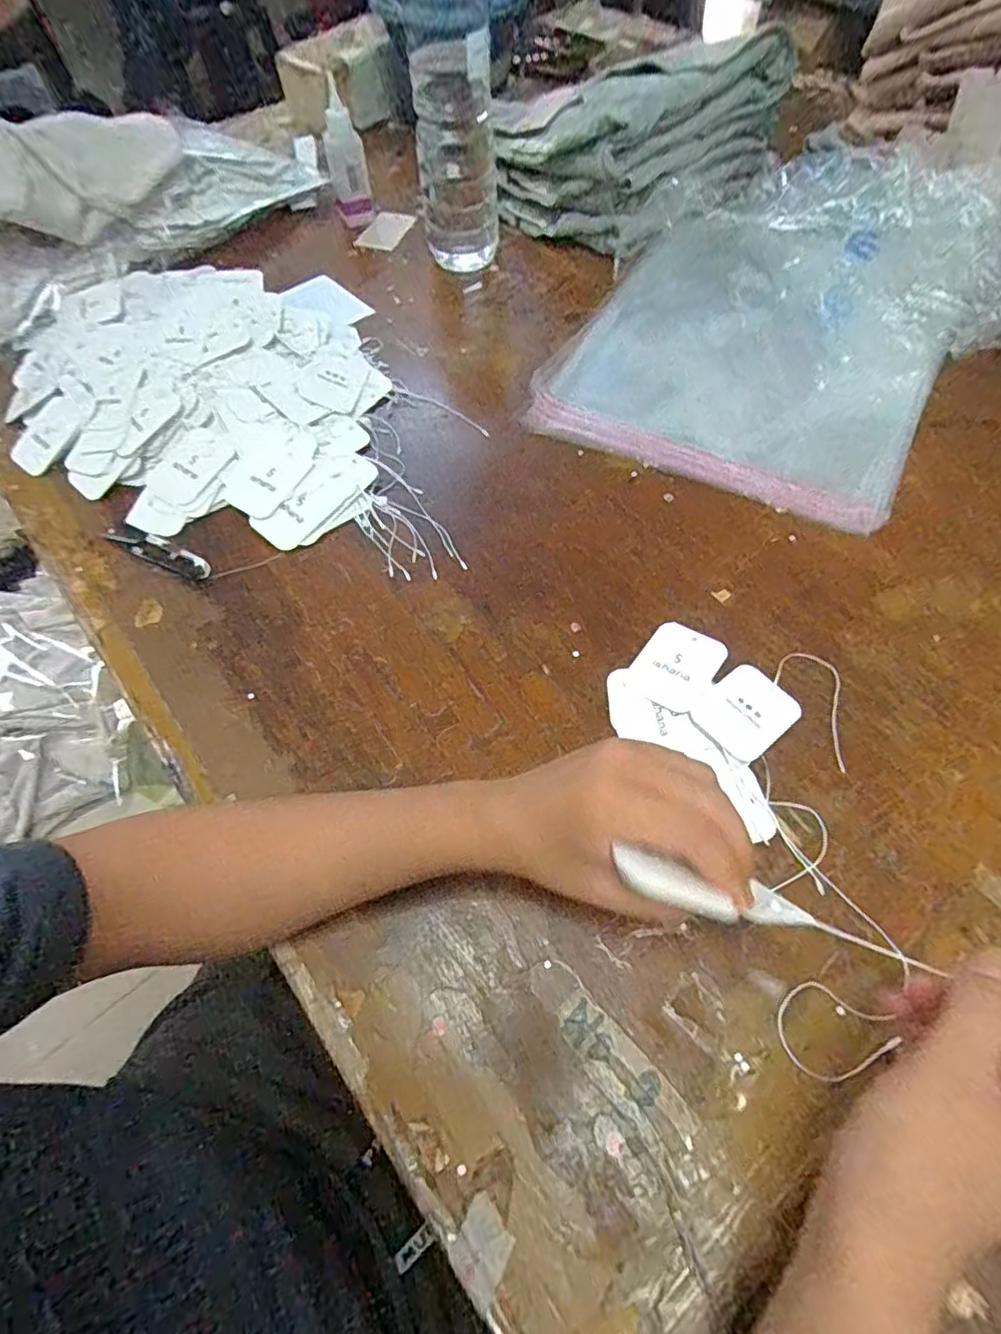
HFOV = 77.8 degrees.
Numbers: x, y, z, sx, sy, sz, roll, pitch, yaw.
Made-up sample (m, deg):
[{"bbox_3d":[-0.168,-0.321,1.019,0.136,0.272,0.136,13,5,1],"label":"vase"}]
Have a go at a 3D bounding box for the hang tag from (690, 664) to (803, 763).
[{"bbox_3d":[0.160,0.029,0.405,0.064,0.004,0.051,-35,66,-22],"label":"hang tag"}]

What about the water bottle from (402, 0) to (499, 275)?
[{"bbox_3d":[-0.045,-0.534,0.603,0.073,0.269,0.077,-6,59,-1],"label":"water bottle"}]

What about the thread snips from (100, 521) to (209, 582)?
[{"bbox_3d":[-0.275,-0.094,0.496,0.103,0.004,0.023,26,64,17],"label":"thread snips"}]

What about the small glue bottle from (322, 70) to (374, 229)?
[{"bbox_3d":[-0.179,-0.585,0.718,0.045,0.128,0.048,-11,60,-4],"label":"small glue bottle"}]

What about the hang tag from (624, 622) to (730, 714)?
[{"bbox_3d":[0.121,-0.001,0.427,0.051,0.004,0.070,30,60,24],"label":"hang tag"}]

